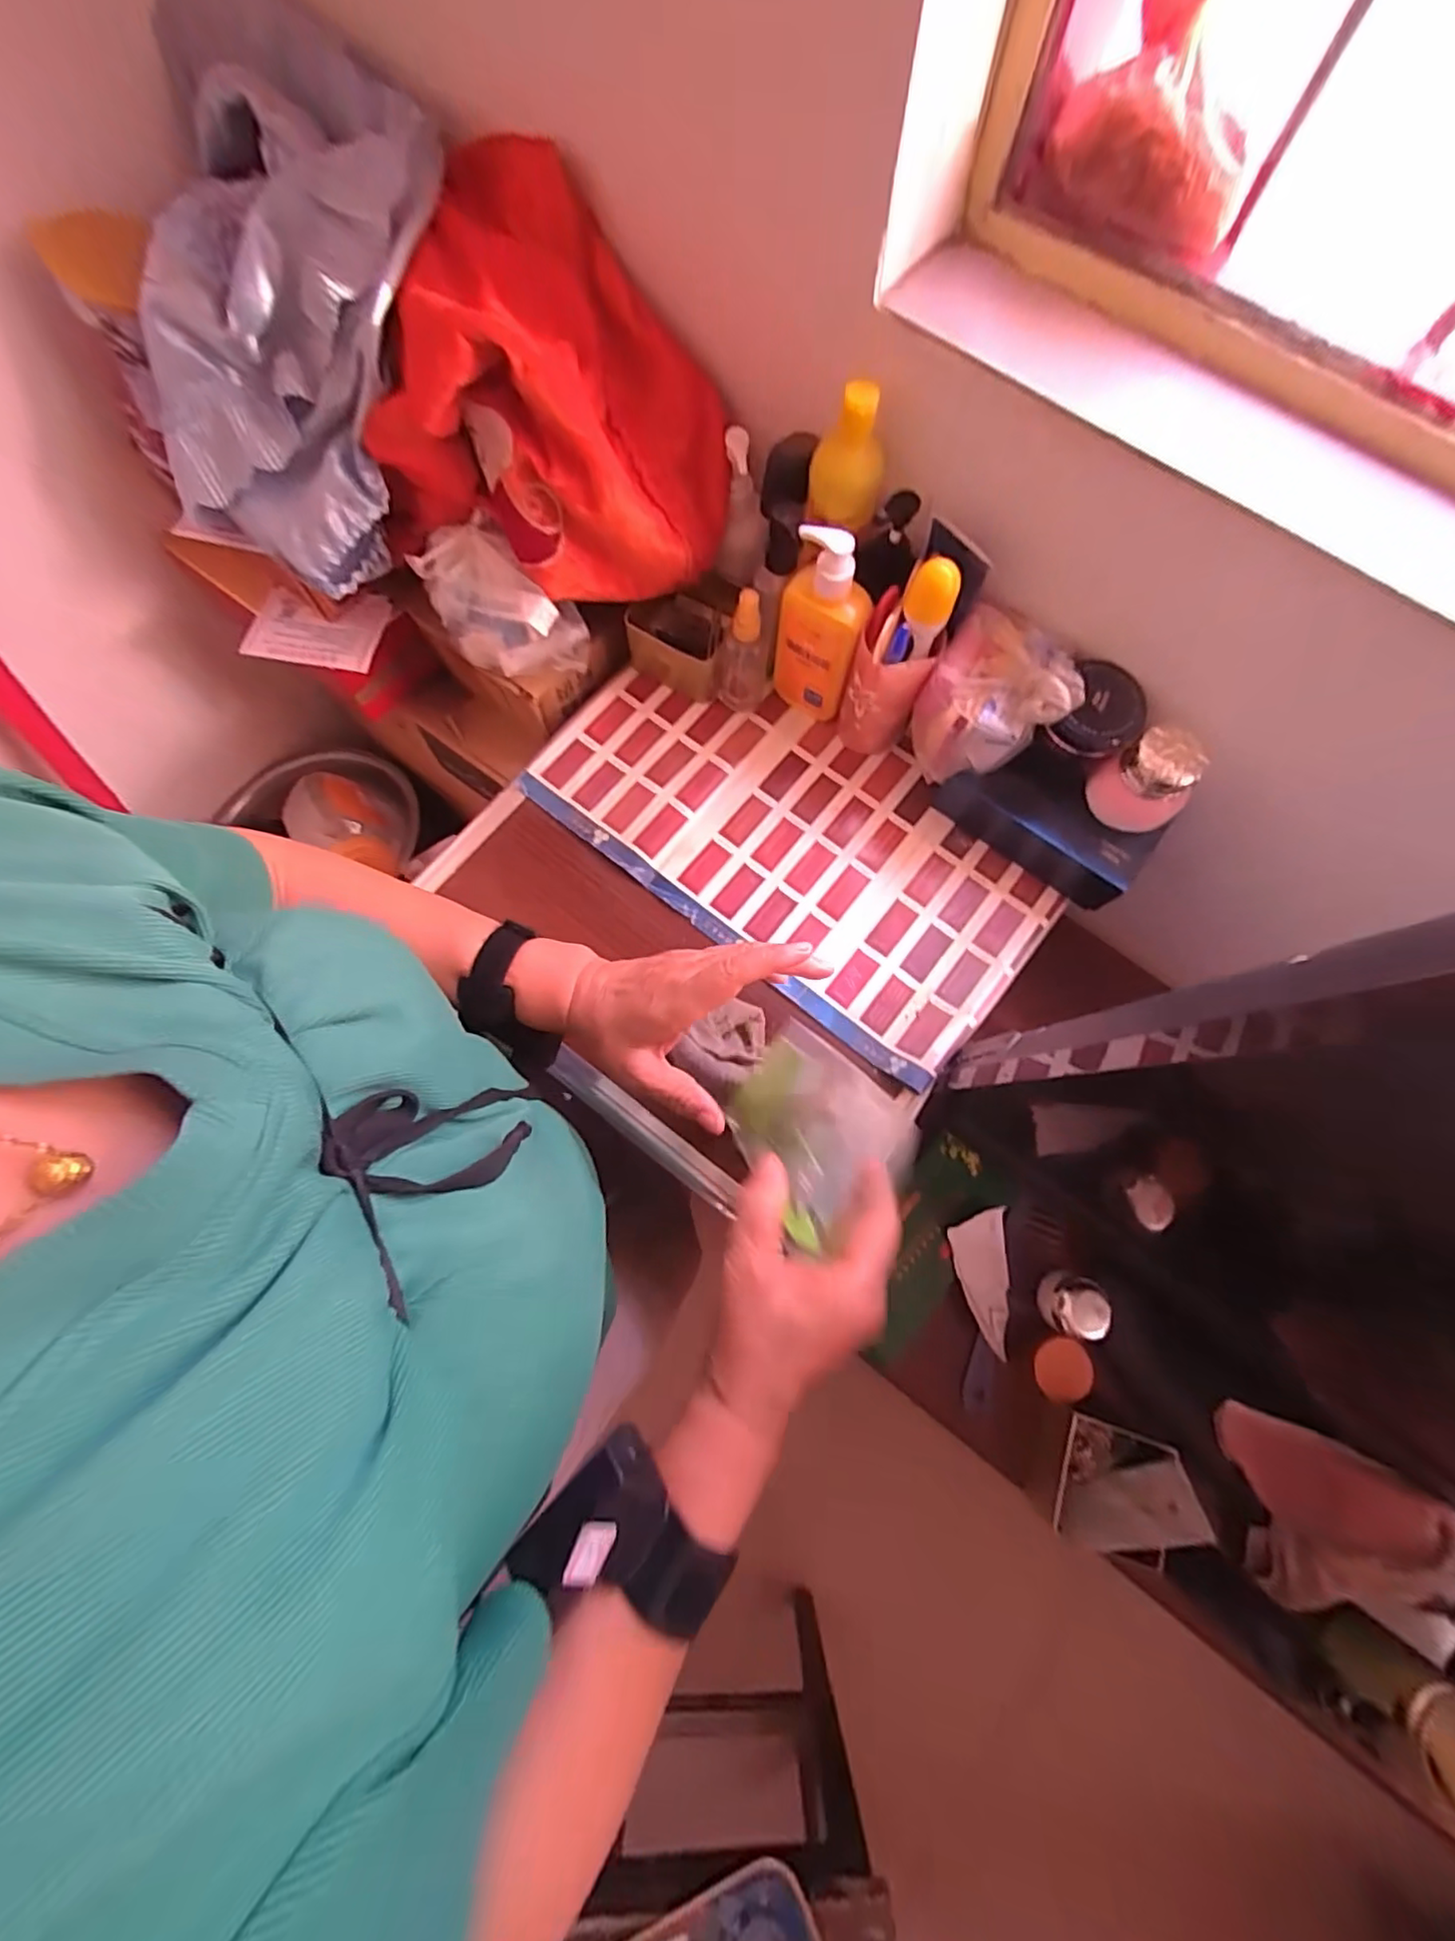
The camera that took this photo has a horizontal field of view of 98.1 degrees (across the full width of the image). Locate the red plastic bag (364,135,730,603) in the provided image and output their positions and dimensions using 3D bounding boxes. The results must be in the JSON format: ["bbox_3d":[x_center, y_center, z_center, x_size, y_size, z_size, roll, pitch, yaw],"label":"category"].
[{"bbox_3d":[-0.138,-0.439,0.509,0.253,0.168,0.225,38,79,7],"label":"red plastic bag"}]

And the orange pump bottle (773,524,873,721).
[{"bbox_3d":[0.082,-0.290,0.554,0.081,0.176,0.045,23,78,4],"label":"orange pump bottle"}]

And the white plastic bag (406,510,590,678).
[{"bbox_3d":[-0.209,-0.329,0.572,0.151,0.078,0.087,33,79,6],"label":"white plastic bag"}]

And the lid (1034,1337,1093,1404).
[{"bbox_3d":[0.331,0.394,0.622,0.050,0.008,0.056,3,68,22],"label":"lid"}]

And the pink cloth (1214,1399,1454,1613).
[{"bbox_3d":[0.538,0.506,0.573,0.162,0.041,0.145,13,88,36],"label":"pink cloth"}]

